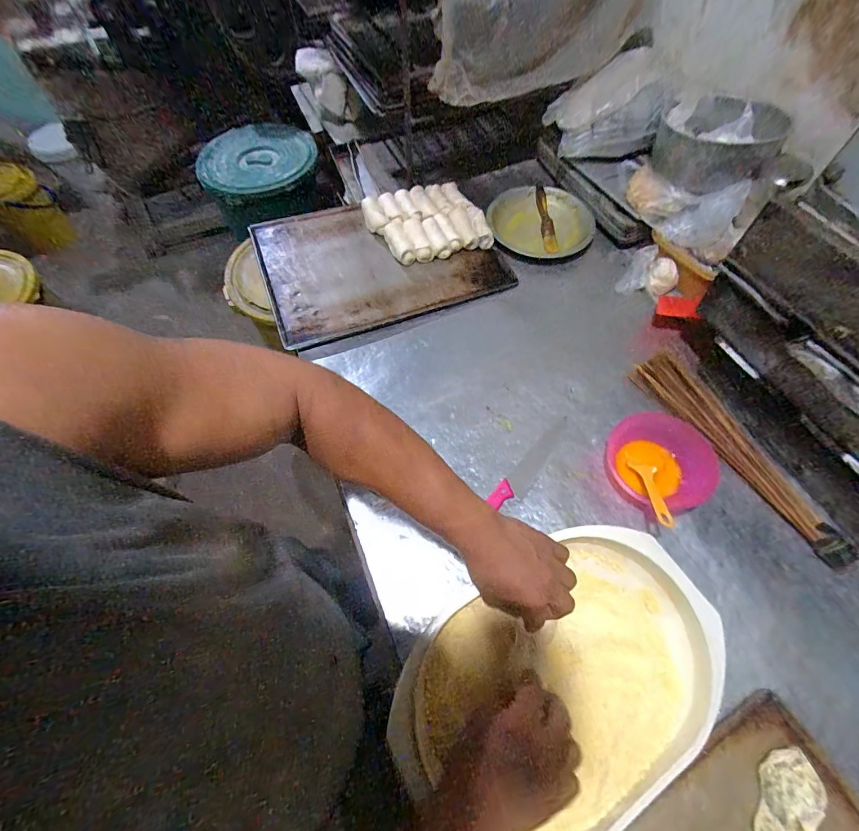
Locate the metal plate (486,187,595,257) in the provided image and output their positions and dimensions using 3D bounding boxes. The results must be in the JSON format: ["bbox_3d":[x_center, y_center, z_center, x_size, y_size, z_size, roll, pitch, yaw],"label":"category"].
[{"bbox_3d":[0.229,-0.407,0.819,0.213,0.036,0.197,0,62,0],"label":"metal plate"}]

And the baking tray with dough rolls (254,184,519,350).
[{"bbox_3d":[-0.102,-0.322,0.778,0.457,0.066,0.329,-20,64,-10],"label":"baking tray with dough rolls"}]

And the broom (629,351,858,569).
[{"bbox_3d":[0.440,0.052,0.568,0.060,0.049,0.355,-24,65,-12],"label":"broom"}]

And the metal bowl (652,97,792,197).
[{"bbox_3d":[0.513,-0.491,0.695,0.183,0.081,0.178,-1,62,1],"label":"metal bowl"}]

